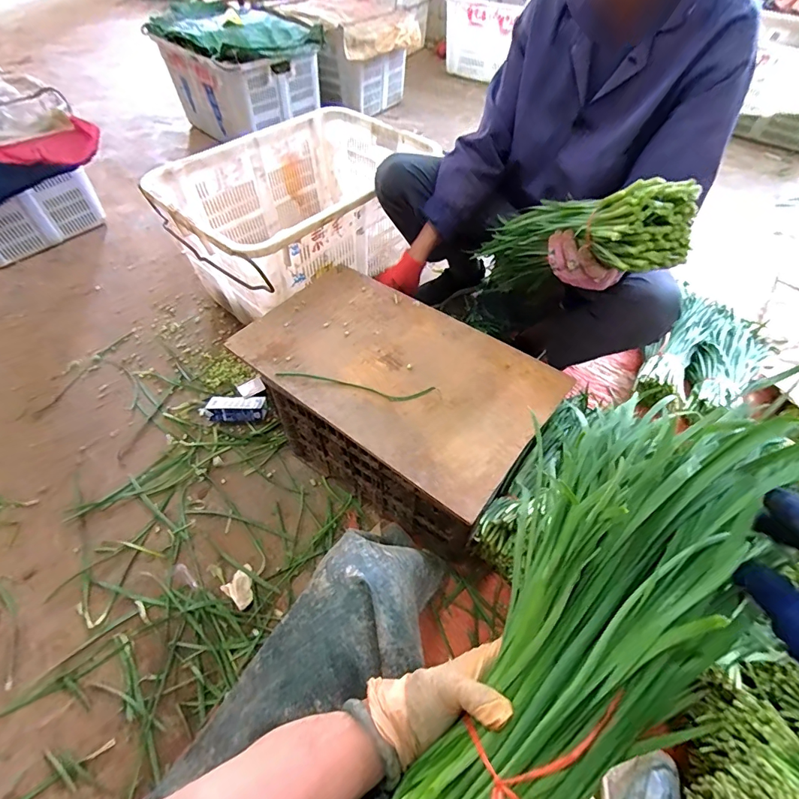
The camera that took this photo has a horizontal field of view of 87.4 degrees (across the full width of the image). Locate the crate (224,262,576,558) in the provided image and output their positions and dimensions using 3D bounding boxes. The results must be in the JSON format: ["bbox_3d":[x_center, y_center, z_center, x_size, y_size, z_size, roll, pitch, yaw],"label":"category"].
[{"bbox_3d":[-0.015,0.013,0.876,0.546,0.292,0.330,33,59,21],"label":"crate"}]

